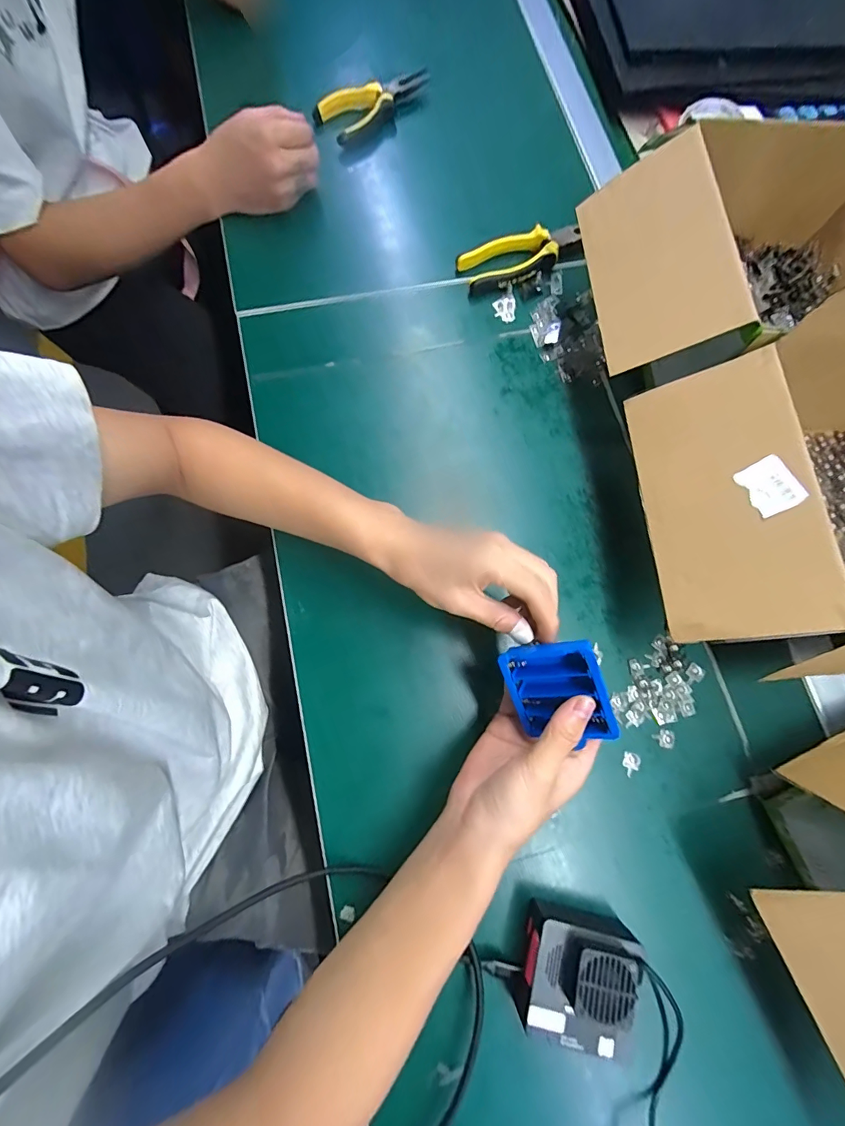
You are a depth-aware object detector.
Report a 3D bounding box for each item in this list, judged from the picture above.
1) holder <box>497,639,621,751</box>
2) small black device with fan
[{"bbox_3d":[0.093,0.089,0.298,0.064,0.016,0.068,-15,95,26],"label":"holder"},{"bbox_3d":[0.114,0.302,0.315,0.081,0.048,0.078,23,76,3],"label":"small black device with fan"}]

